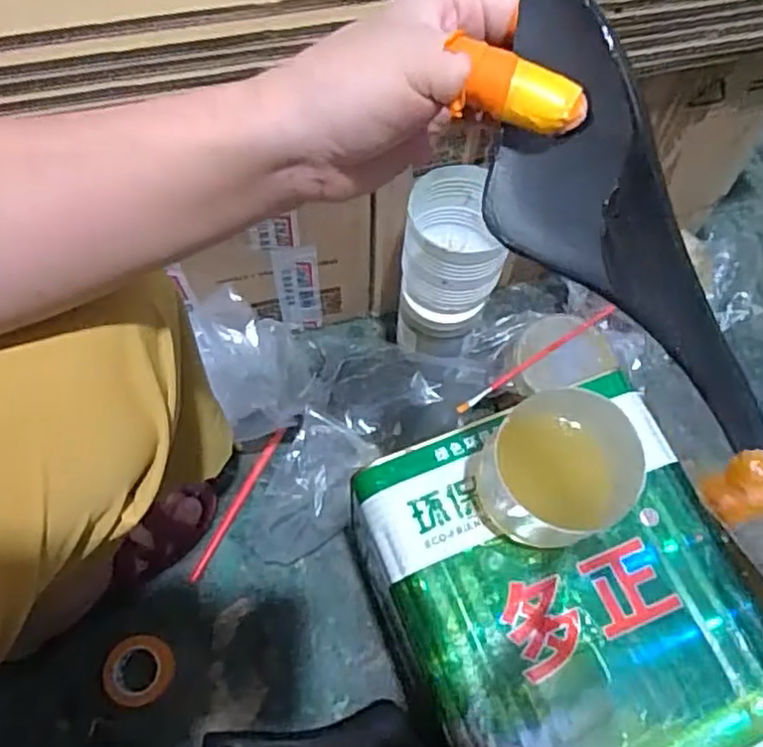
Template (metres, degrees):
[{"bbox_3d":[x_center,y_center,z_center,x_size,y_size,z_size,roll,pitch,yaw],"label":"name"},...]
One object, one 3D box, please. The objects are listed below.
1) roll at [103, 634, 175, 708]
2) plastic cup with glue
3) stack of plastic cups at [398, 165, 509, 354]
[{"bbox_3d":[-0.233,0.287,0.663,0.064,0.023,0.062,0,66,-1],"label":"roll"},{"bbox_3d":[0.112,0.065,0.453,0.093,0.093,0.083,42,72,16],"label":"plastic cup with glue"},{"bbox_3d":[0.063,-0.103,0.667,0.092,0.170,0.099,-2,66,-2],"label":"stack of plastic cups"}]

